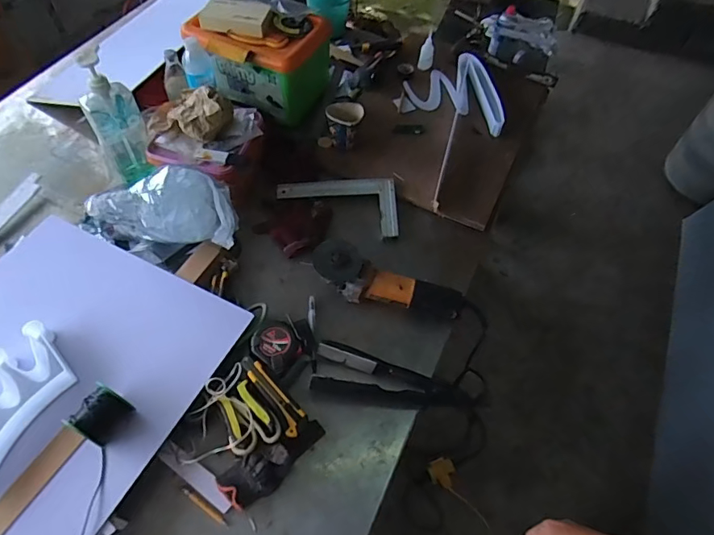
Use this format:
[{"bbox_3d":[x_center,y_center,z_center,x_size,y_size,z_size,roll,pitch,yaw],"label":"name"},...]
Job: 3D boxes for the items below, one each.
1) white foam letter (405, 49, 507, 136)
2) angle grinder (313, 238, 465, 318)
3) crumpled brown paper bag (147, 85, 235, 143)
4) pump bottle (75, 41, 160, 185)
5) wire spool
[{"bbox_3d":[0.269,-0.454,1.175,0.276,0.054,0.205,27,58,15],"label":"white foam letter"},{"bbox_3d":[0.054,0.033,0.851,0.280,0.078,0.077,20,56,-4],"label":"angle grinder"},{"bbox_3d":[-0.338,-0.306,0.927,0.167,0.067,0.097,14,58,5],"label":"crumpled brown paper bag"},{"bbox_3d":[-0.471,-0.280,0.921,0.093,0.282,0.050,-24,60,-18],"label":"pump bottle"},{"bbox_3d":[-0.365,0.219,0.676,0.053,0.067,0.067,28,60,14],"label":"wire spool"}]

